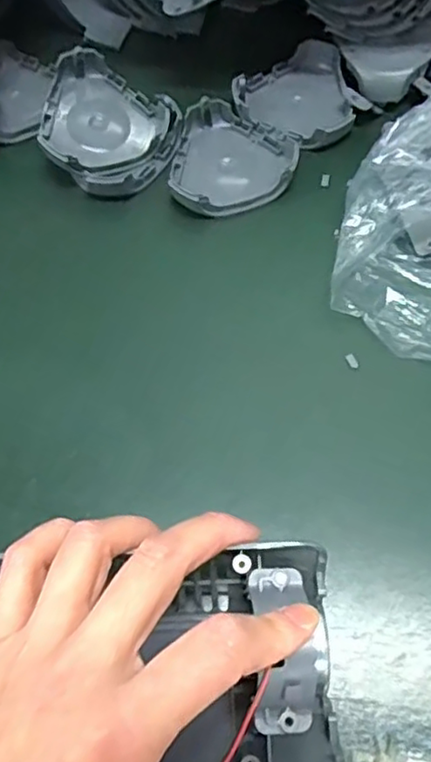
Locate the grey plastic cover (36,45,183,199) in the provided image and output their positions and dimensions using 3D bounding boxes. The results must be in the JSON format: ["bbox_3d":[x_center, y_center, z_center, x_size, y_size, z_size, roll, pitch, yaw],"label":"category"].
[{"bbox_3d":[-0.074,-0.161,0.409,0.090,0.032,0.081,35,71,1],"label":"grey plastic cover"}]

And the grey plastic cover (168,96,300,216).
[{"bbox_3d":[0.011,-0.137,0.402,0.076,0.020,0.083,15,66,9],"label":"grey plastic cover"}]

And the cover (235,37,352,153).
[{"bbox_3d":[0.059,-0.190,0.422,0.075,0.019,0.075,30,69,15],"label":"cover"}]

